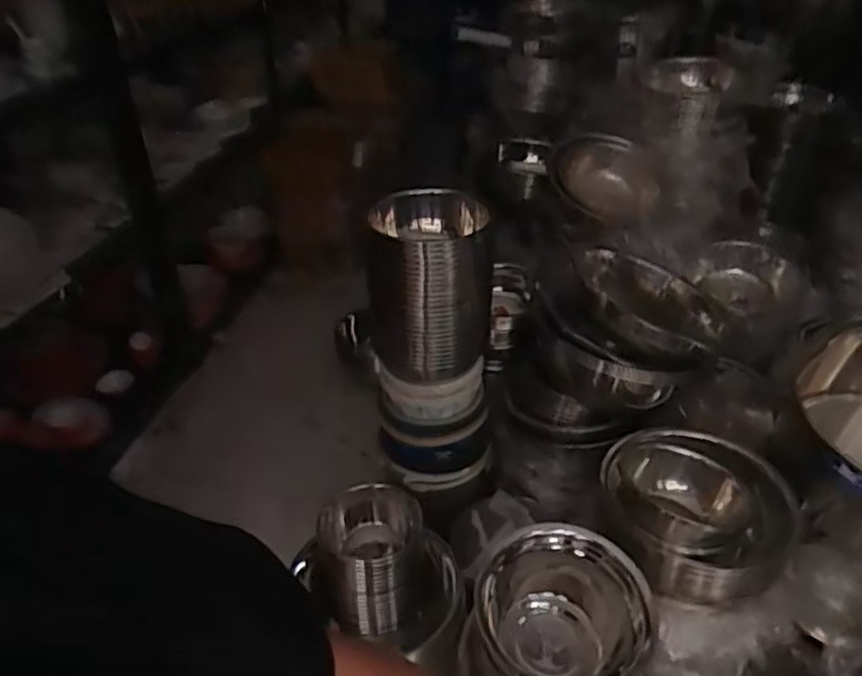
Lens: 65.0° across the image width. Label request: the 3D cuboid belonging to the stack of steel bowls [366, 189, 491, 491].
[{"bbox_3d":[0.004,0.015,1.519,0.248,0.618,0.259,2,36,4],"label":"stack of steel bowls"}]

